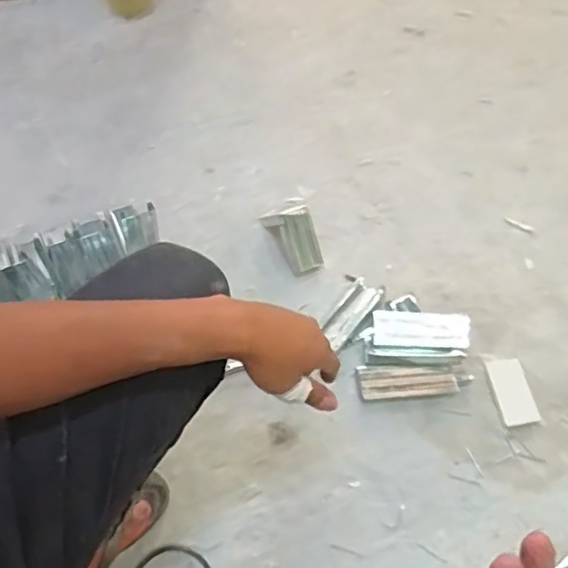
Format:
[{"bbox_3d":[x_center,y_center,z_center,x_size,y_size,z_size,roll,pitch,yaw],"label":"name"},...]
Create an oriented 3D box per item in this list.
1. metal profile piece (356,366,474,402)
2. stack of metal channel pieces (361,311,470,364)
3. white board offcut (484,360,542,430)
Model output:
[{"bbox_3d":[0.188,0.142,0.848,0.161,0.017,0.046,-1,61,-5],"label":"metal profile piece"},{"bbox_3d":[0.194,0.078,0.868,0.150,0.036,0.078,2,60,-2],"label":"stack of metal channel pieces"},{"bbox_3d":[0.332,0.158,0.856,0.057,0.004,0.096,-10,62,-10],"label":"white board offcut"}]

